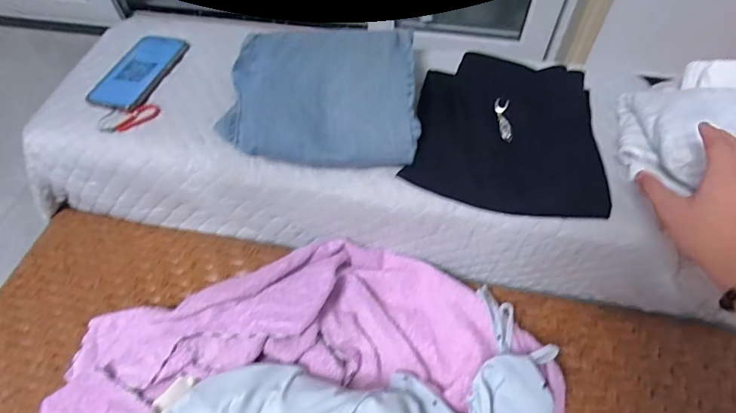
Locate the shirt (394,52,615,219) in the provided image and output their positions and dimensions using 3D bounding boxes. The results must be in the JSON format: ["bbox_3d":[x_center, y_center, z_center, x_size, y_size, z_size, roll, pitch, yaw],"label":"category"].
[{"bbox_3d":[0.174,-0.095,0.546,0.223,0.052,0.208,9,56,7],"label":"shirt"}]

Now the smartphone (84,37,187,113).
[{"bbox_3d":[-0.344,-0.206,0.666,0.084,0.015,0.162,13,57,10],"label":"smartphone"}]

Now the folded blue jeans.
[{"bbox_3d":[-0.055,-0.146,0.582,0.238,0.072,0.221,3,54,4],"label":"folded blue jeans"}]

